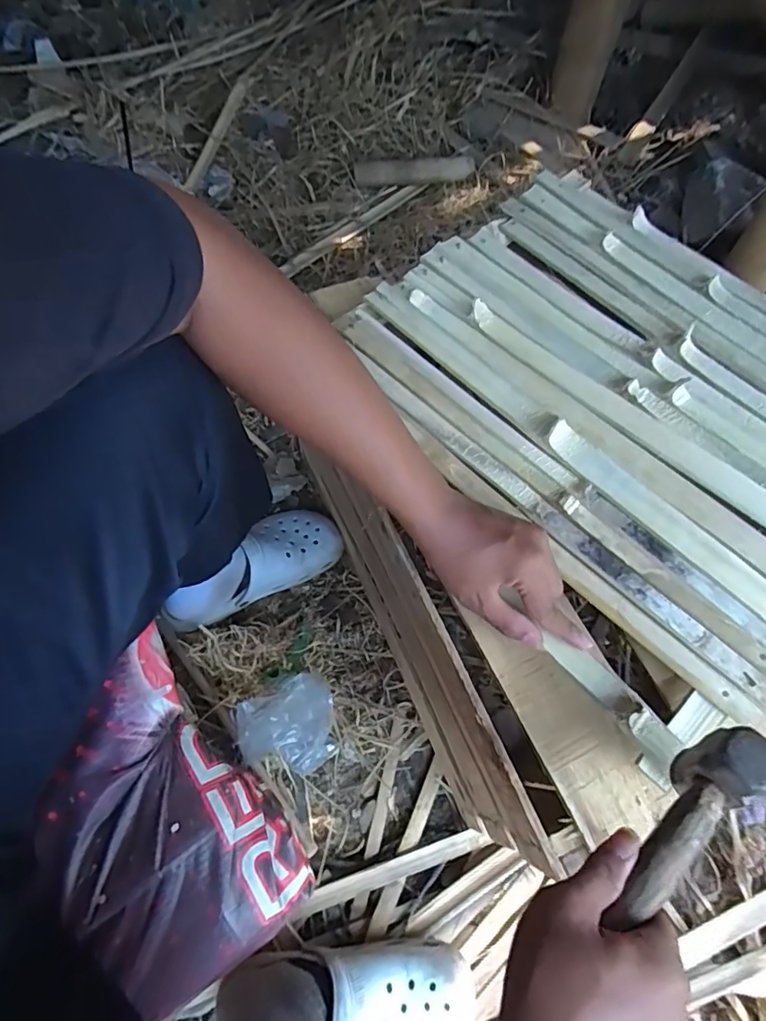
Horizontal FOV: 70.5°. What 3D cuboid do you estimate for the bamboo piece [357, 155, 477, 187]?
[{"bbox_3d":[0.062,-0.663,1.058,0.235,0.012,0.053,-8,84,-8],"label":"bamboo piece"}]

